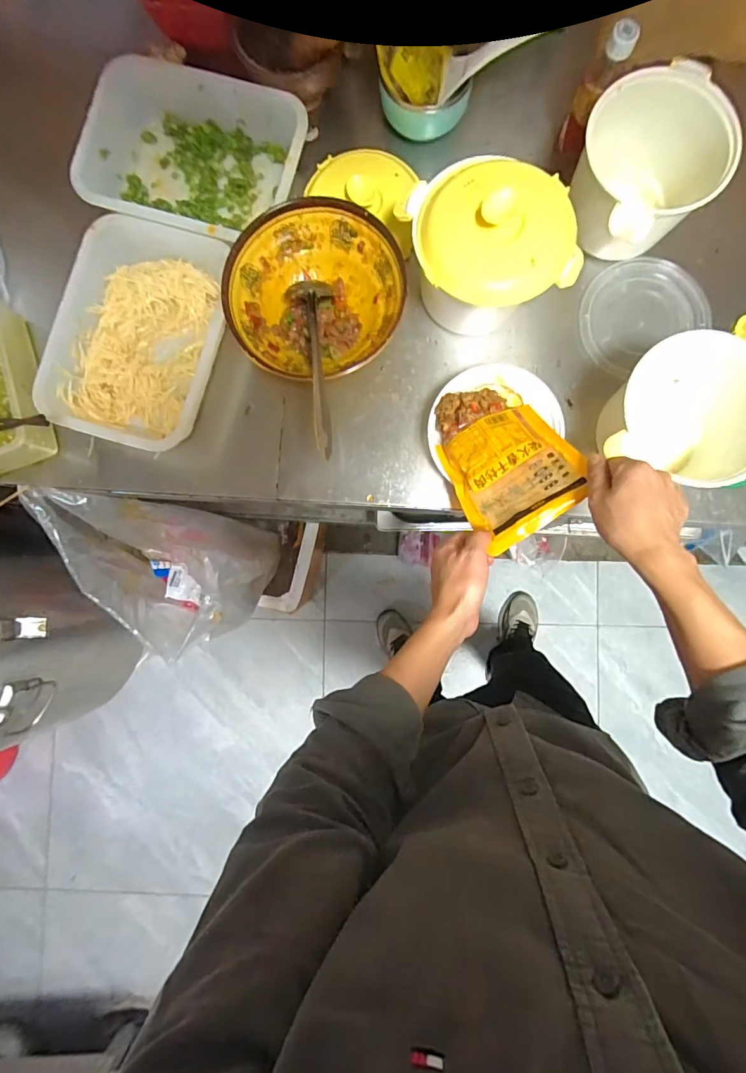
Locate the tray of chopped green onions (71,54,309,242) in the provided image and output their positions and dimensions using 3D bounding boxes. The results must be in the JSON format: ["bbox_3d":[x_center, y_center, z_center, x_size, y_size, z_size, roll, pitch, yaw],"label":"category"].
[{"bbox_3d":[-0.241,-0.506,0.635,0.280,0.078,0.218,17,87,2],"label":"tray of chopped green onions"}]

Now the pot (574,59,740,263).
[{"bbox_3d":[0.334,-0.460,0.580,0.157,0.126,0.153,0,87,1],"label":"pot"}]

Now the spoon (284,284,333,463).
[{"bbox_3d":[-0.070,-0.205,0.568,0.058,0.053,0.259,-7,74,1],"label":"spoon"}]

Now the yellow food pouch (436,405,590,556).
[{"bbox_3d":[0.164,-0.073,0.538,0.135,0.028,0.150,-27,67,18],"label":"yellow food pouch"}]

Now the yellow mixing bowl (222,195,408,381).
[{"bbox_3d":[-0.076,-0.308,0.607,0.211,0.081,0.219,0,87,1],"label":"yellow mixing bowl"}]

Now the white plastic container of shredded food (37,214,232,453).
[{"bbox_3d":[-0.304,-0.263,0.613,0.212,0.061,0.285,17,87,2],"label":"white plastic container of shredded food"}]

